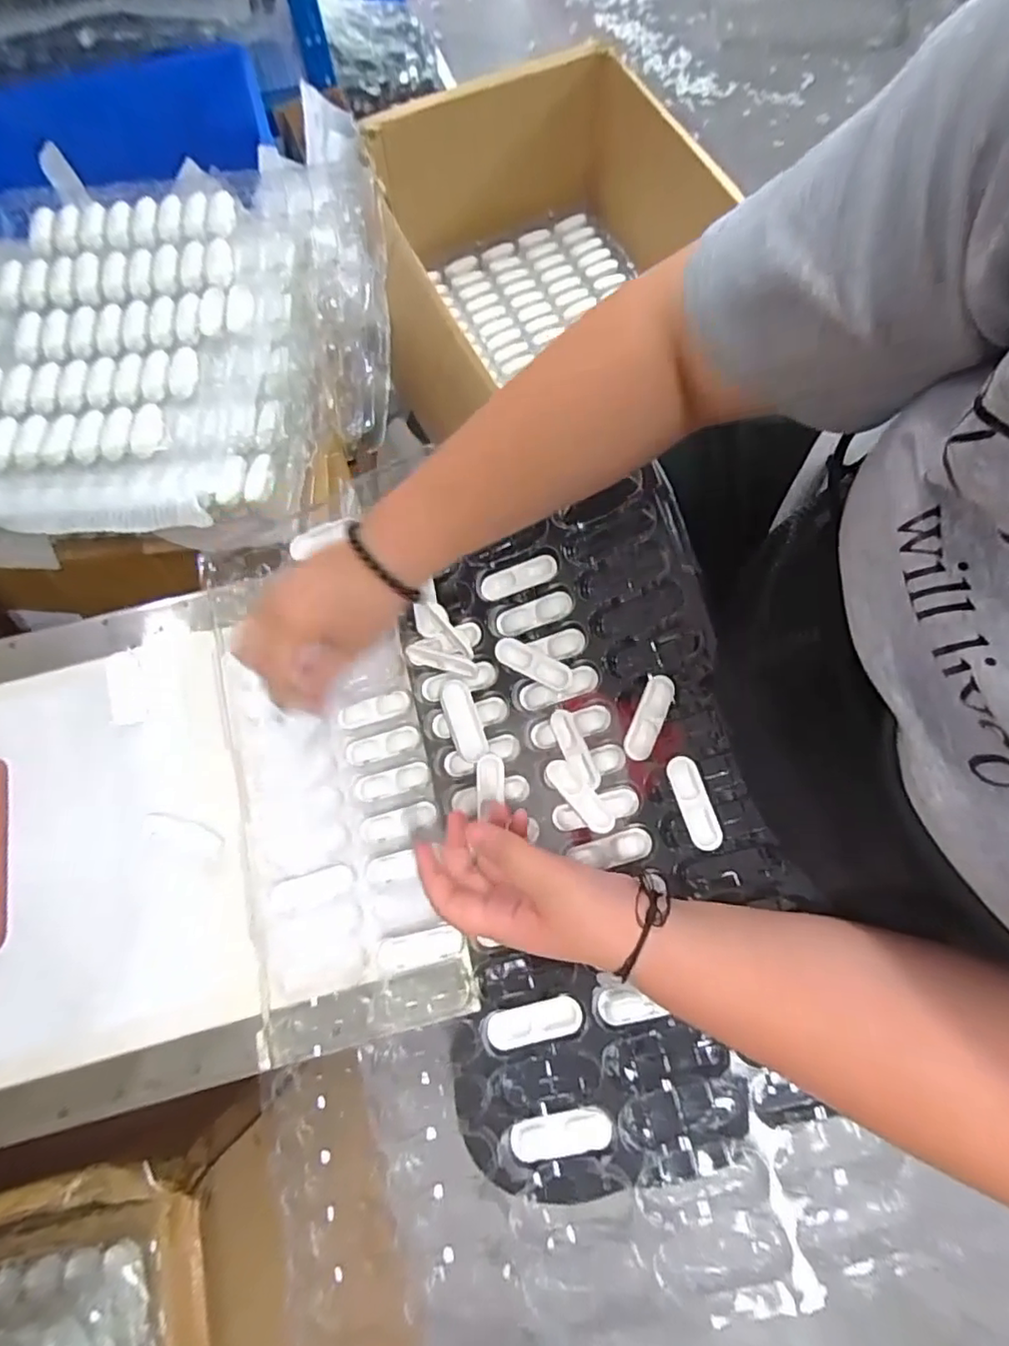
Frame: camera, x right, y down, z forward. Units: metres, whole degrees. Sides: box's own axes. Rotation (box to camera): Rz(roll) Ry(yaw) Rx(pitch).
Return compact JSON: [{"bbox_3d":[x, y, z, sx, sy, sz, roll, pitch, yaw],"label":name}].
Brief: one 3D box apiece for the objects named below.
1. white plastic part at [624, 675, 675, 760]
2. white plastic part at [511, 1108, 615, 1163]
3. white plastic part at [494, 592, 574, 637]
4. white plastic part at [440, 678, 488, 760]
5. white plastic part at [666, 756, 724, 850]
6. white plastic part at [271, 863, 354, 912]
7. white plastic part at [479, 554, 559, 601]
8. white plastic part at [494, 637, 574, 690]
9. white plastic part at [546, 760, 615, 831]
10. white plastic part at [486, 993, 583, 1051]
[{"bbox_3d":[0.104,0.031,0.418,0.020,0.008,0.062,23,75,7],"label":"white plastic part"},{"bbox_3d":[0.035,0.283,0.359,0.062,0.007,0.020,-18,73,9],"label":"white plastic part"},{"bbox_3d":[0.023,-0.047,0.467,0.063,0.007,0.020,-19,73,17],"label":"white plastic part"},{"bbox_3d":[-0.033,0.038,0.465,0.024,0.012,0.065,-21,74,-5],"label":"white plastic part"},{"bbox_3d":[0.130,0.088,0.402,0.020,0.007,0.063,-16,74,-4],"label":"white plastic part"},{"bbox_3d":[-0.150,0.168,0.459,0.063,0.006,0.023,-17,74,-4],"label":"white plastic part"},{"bbox_3d":[0.011,-0.076,0.469,0.064,0.007,0.020,-19,72,20],"label":"white plastic part"},{"bbox_3d":[0.022,-0.006,0.452,0.063,0.009,0.019,29,76,9],"label":"white plastic part"},{"bbox_3d":[0.055,0.088,0.424,0.019,0.011,0.061,-38,76,-10],"label":"white plastic part"},{"bbox_3d":[0.020,0.231,0.387,0.066,0.011,0.022,-22,55,14],"label":"white plastic part"}]

